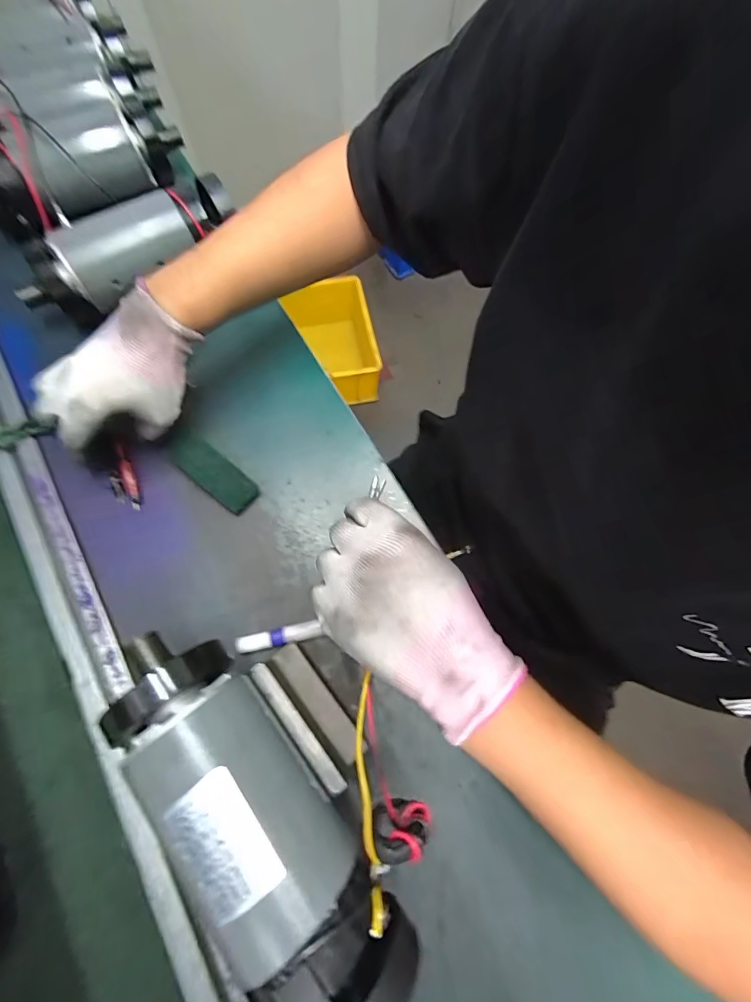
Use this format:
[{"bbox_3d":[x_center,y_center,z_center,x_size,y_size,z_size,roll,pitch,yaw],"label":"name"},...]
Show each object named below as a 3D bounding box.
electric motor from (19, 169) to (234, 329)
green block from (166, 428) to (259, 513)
[{"bbox_3d":[-0.250,-0.254,0.418,0.231,0.072,0.079,-39,79,-14],"label":"electric motor"},{"bbox_3d":[-0.163,-0.030,0.391,0.099,0.016,0.036,38,74,8],"label":"green block"}]

